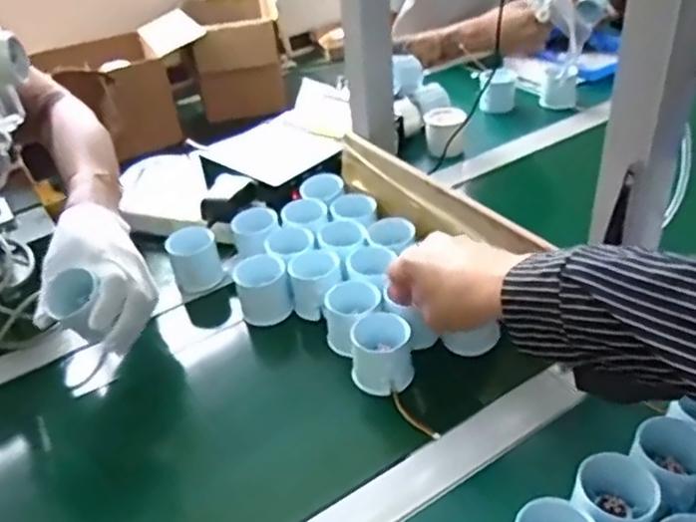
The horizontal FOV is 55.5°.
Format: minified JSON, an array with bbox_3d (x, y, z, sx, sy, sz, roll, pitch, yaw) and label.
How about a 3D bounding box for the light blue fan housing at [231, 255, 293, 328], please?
[{"bbox_3d":[-0.087,0.029,0.687,0.054,0.054,0.047,-9,36,-5],"label":"light blue fan housing"}]

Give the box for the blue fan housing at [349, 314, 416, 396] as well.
[{"bbox_3d":[0.031,0.080,0.586,0.051,0.054,0.047,-4,36,3],"label":"blue fan housing"}]

